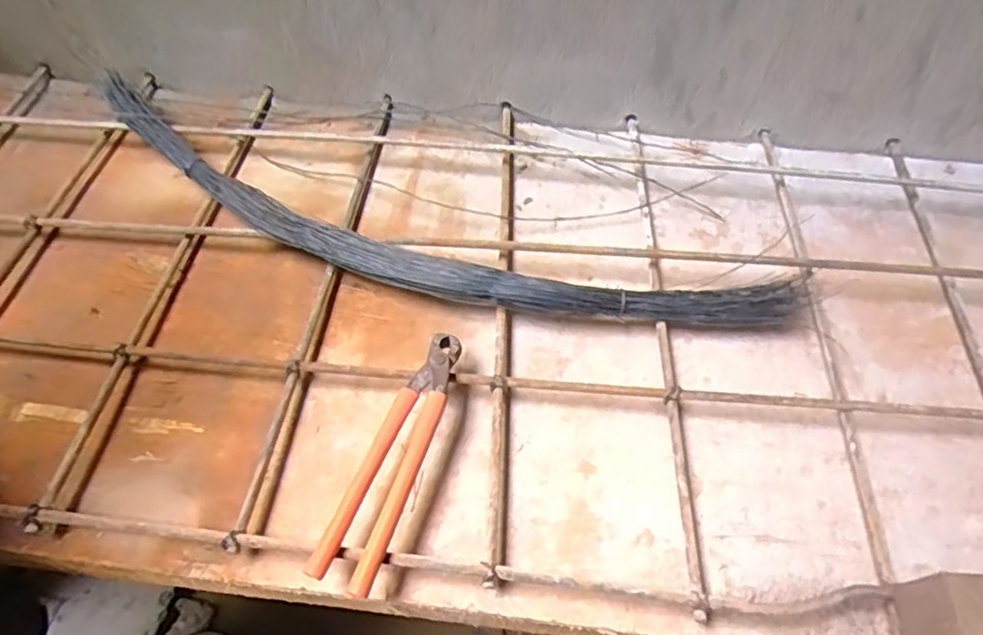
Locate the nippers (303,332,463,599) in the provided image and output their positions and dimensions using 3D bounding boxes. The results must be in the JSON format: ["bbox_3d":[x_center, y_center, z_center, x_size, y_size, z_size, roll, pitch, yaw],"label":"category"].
[{"bbox_3d":[-0.075,0.107,0.496,0.047,0.017,0.222,17,56,10],"label":"nippers"}]

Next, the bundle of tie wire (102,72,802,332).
[{"bbox_3d":[-0.096,-0.094,0.657,0.837,0.058,0.158,17,59,10],"label":"bundle of tie wire"}]

